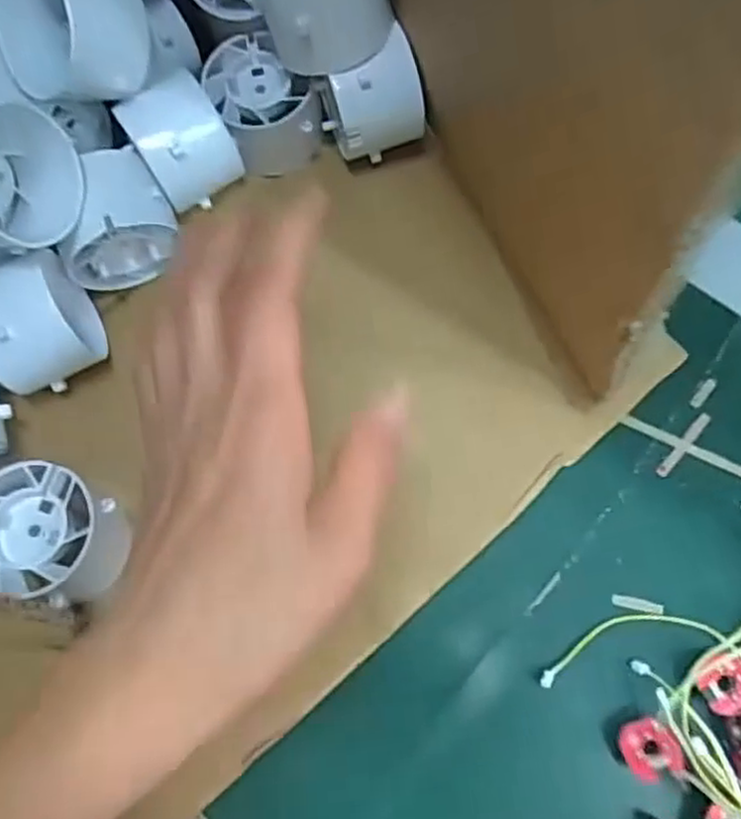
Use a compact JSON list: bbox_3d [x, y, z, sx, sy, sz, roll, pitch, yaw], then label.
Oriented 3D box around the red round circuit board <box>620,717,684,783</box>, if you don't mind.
[{"bbox_3d":[0.099,0.120,0.255,0.018,0.006,0.019,0,72,1],"label":"red round circuit board"}]

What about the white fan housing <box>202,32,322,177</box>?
[{"bbox_3d":[-0.048,-0.135,0.322,0.041,0.036,0.047,-21,72,-5],"label":"white fan housing"}]

